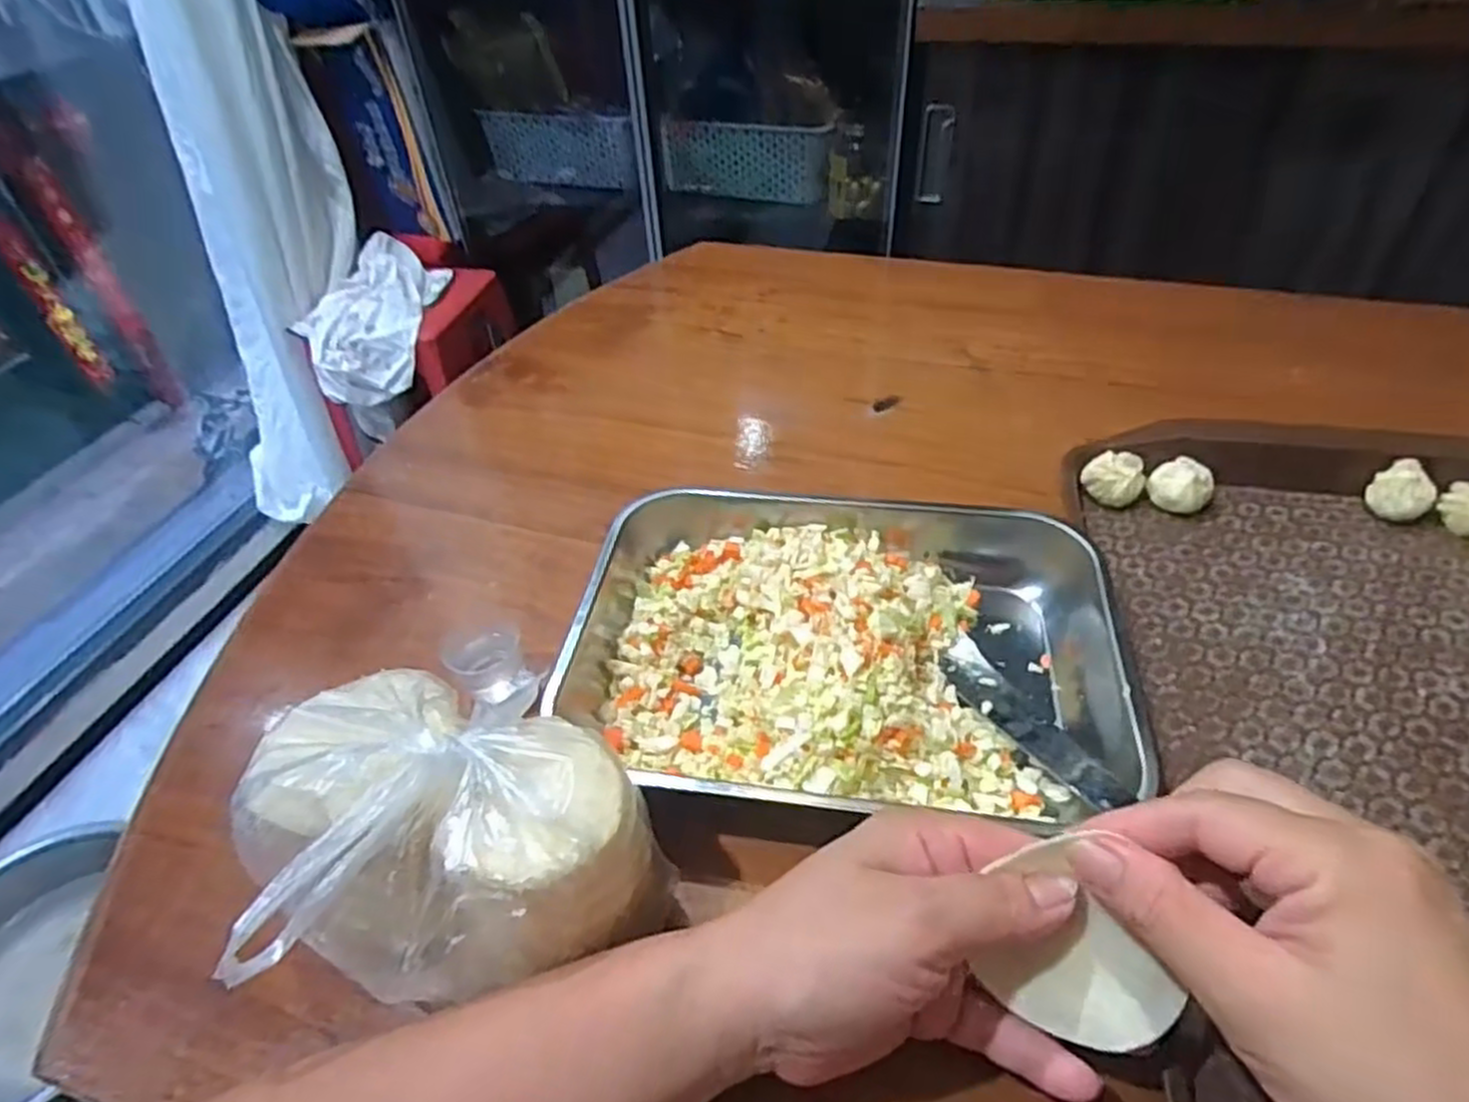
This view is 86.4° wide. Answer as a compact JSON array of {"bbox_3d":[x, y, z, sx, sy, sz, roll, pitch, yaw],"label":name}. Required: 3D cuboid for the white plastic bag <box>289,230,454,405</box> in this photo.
[{"bbox_3d":[-0.668,-0.445,1.493,0.211,0.161,0.337,1,44,5],"label":"white plastic bag"}]

